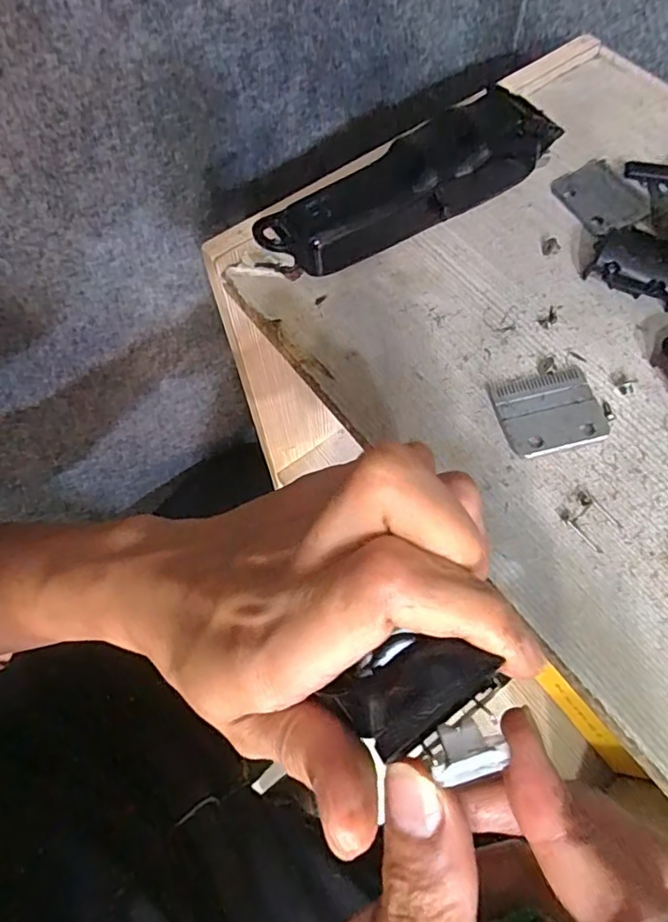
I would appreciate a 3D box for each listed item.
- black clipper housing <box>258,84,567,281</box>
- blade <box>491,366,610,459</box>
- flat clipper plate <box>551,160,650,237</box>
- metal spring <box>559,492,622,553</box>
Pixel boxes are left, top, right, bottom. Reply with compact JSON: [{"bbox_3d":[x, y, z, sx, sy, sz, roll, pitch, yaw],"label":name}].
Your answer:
[{"bbox_3d":[0.040,-0.139,0.295,0.164,0.052,0.027,-30,68,-13],"label":"black clipper housing"},{"bbox_3d":[0.100,-0.023,0.266,0.045,0.004,0.040,-11,65,-5],"label":"blade"},{"bbox_3d":[0.150,-0.149,0.319,0.035,0.004,0.050,-22,66,-9],"label":"flat clipper plate"},{"bbox_3d":[0.111,0.025,0.244,0.017,0.004,0.022,-38,70,-16],"label":"metal spring"}]

